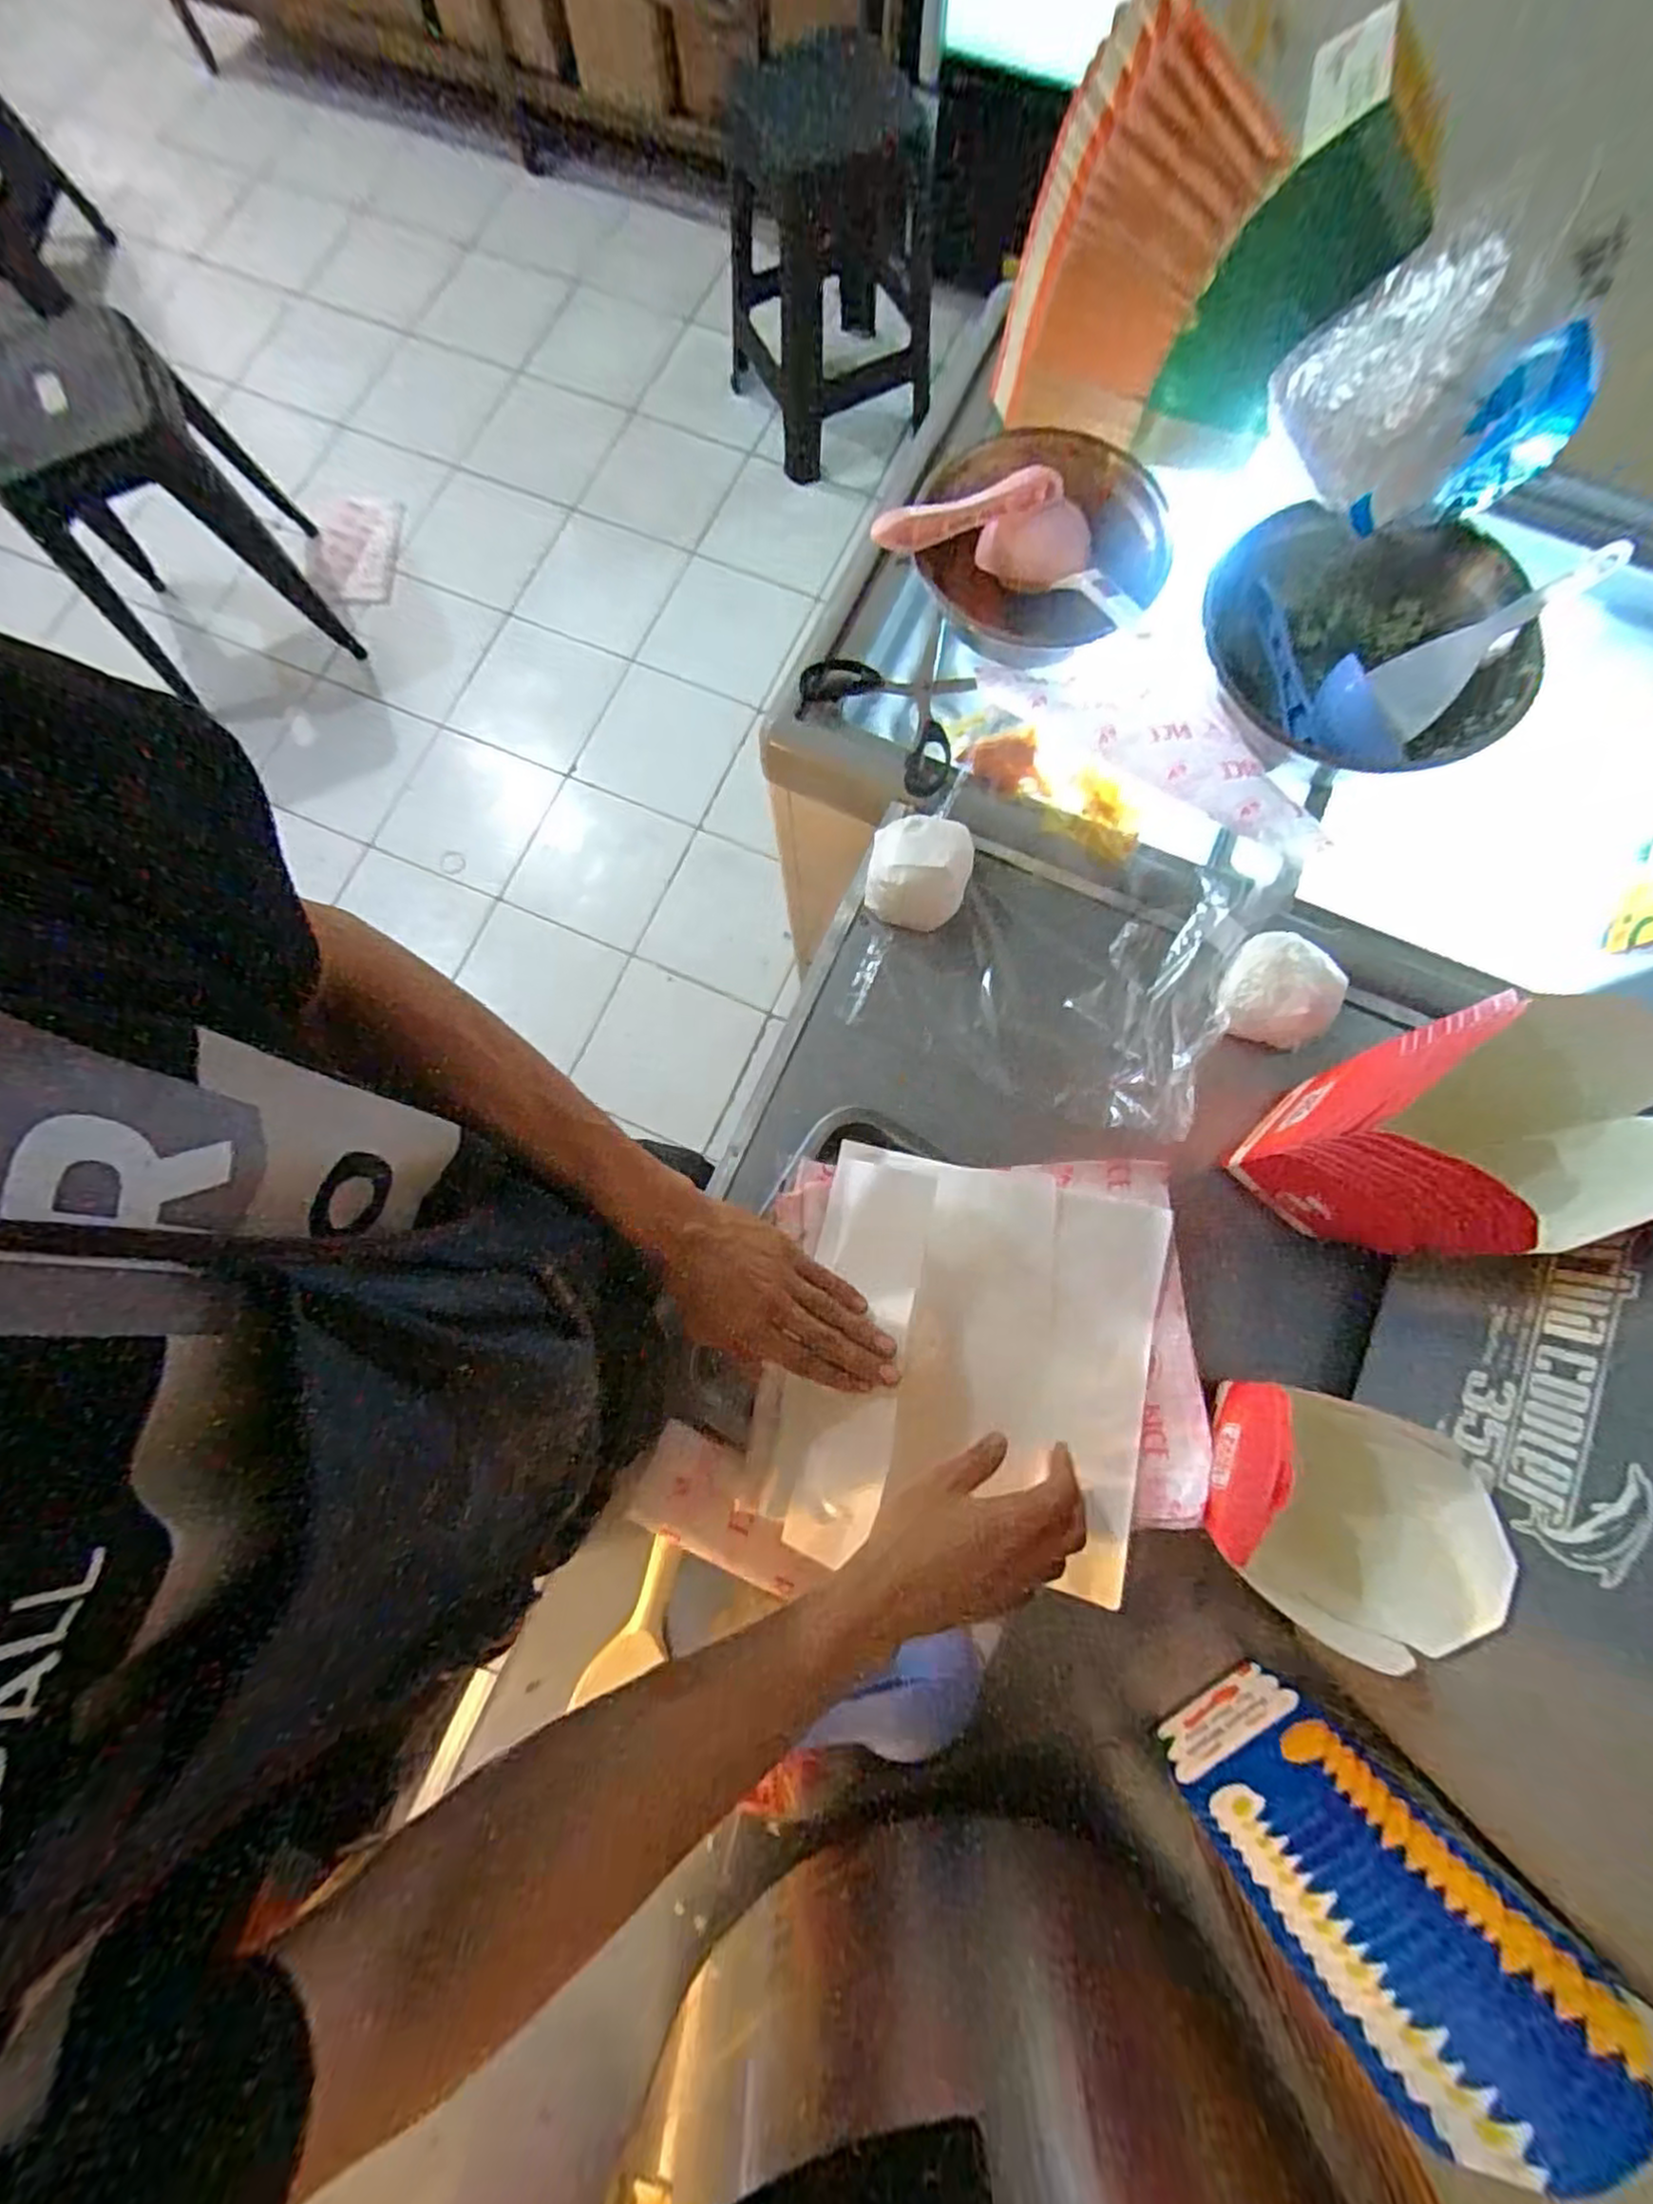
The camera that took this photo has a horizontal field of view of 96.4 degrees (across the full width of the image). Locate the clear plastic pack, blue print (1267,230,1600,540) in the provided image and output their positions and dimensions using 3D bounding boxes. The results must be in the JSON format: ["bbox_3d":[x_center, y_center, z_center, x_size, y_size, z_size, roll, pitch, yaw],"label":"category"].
[{"bbox_3d":[0.427,-0.497,0.512,0.201,0.125,0.089,29,80,6],"label":"clear plastic pack, blue print"}]

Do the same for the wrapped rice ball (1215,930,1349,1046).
[{"bbox_3d":[0.351,-0.090,0.566,0.081,0.056,0.077,0,79,0],"label":"wrapped rice ball"}]

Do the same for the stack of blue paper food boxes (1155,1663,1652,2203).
[{"bbox_3d":[0.285,0.423,0.358,0.126,0.247,0.129,-41,81,-7],"label":"stack of blue paper food boxes"}]

